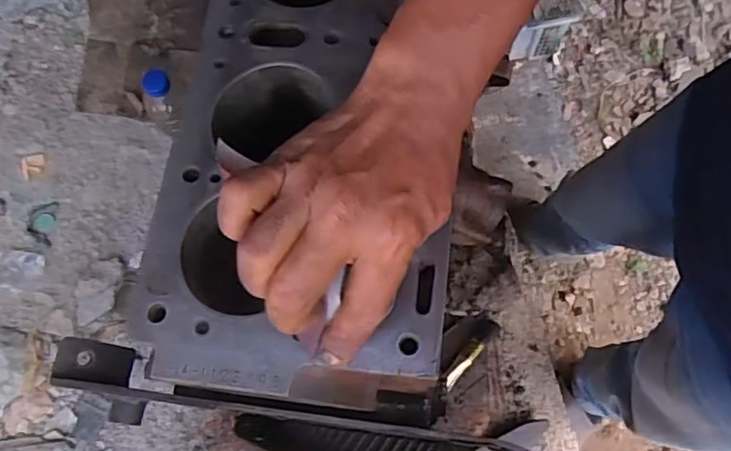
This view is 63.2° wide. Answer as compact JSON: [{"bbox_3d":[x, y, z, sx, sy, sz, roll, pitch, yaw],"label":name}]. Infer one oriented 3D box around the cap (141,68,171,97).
[{"bbox_3d":[-0.259,-0.175,0.732,0.033,0.014,0.034,4,110,-16],"label":"cap"}]

